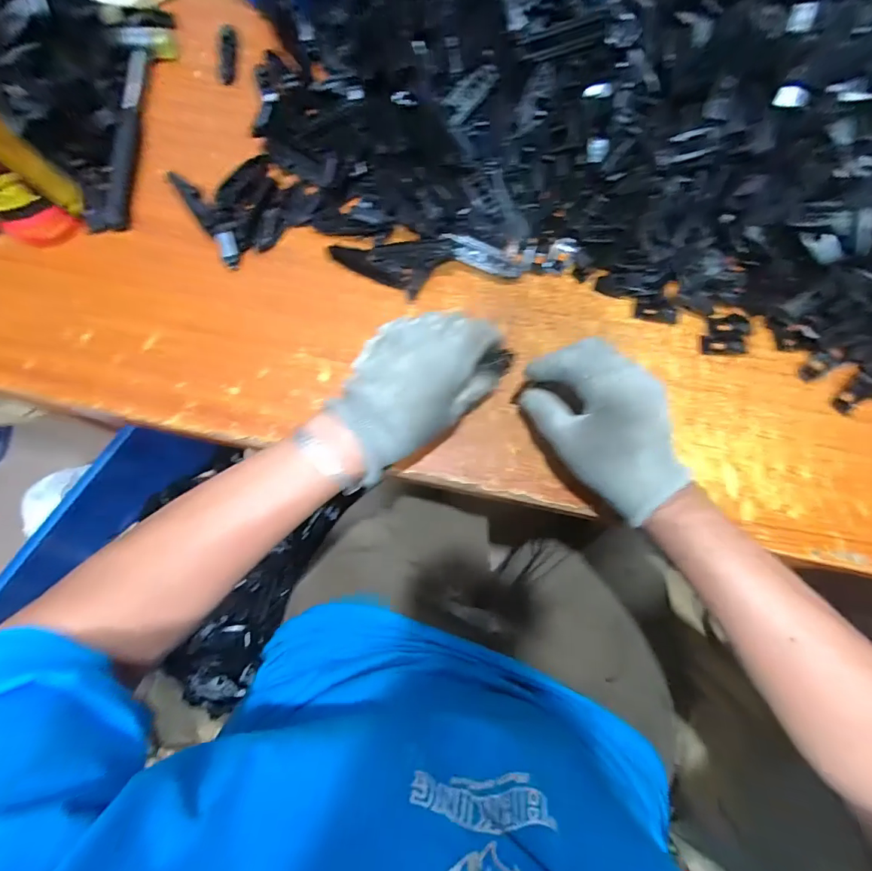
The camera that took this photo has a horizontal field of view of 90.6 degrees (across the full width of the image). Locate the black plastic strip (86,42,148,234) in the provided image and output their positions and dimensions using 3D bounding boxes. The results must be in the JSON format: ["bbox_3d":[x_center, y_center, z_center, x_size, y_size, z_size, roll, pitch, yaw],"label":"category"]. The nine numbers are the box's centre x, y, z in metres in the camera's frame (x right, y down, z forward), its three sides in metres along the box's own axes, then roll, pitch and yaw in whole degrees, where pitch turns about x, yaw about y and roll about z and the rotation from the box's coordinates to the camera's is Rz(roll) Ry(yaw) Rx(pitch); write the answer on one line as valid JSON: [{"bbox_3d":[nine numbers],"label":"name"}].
[{"bbox_3d":[-0.313,-0.299,0.432,0.030,0.008,0.214,-1,77,0],"label":"black plastic strip"}]

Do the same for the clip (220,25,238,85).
[{"bbox_3d":[-0.227,-0.418,0.473,0.018,0.008,0.076,-5,77,-1],"label":"clip"}]

